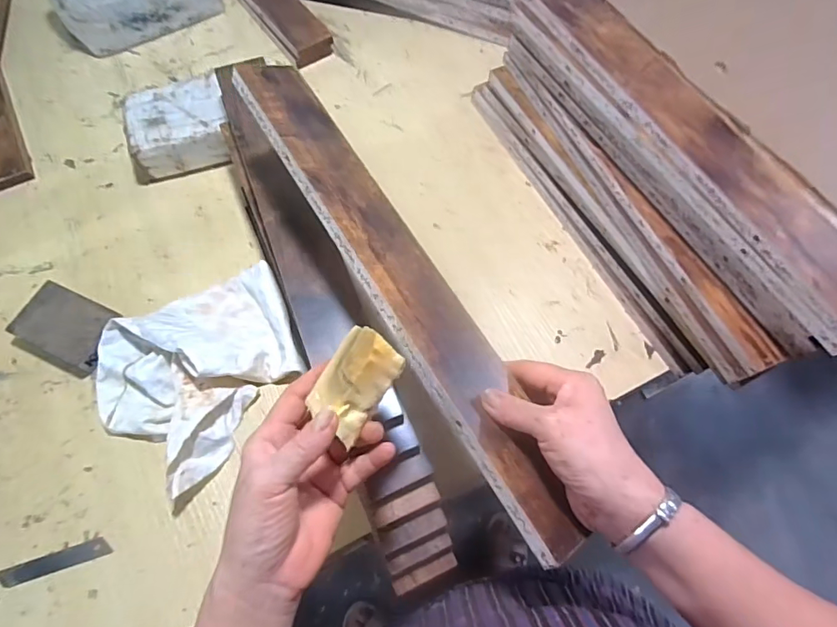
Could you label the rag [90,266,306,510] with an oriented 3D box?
[{"bbox_3d":[-0.232,0.043,0.527,0.189,0.051,0.223,36,70,14],"label":"rag"}]

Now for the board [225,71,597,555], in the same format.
[{"bbox_3d":[-0.018,-0.034,0.393,0.062,0.014,0.453,-22,70,-33],"label":"board"}]

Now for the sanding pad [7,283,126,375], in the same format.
[{"bbox_3d":[-0.383,0.016,0.546,0.104,0.027,0.074,23,68,9],"label":"sanding pad"}]

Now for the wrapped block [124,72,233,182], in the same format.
[{"bbox_3d":[-0.307,-0.237,0.651,0.128,0.064,0.106,-13,67,-7],"label":"wrapped block"}]

